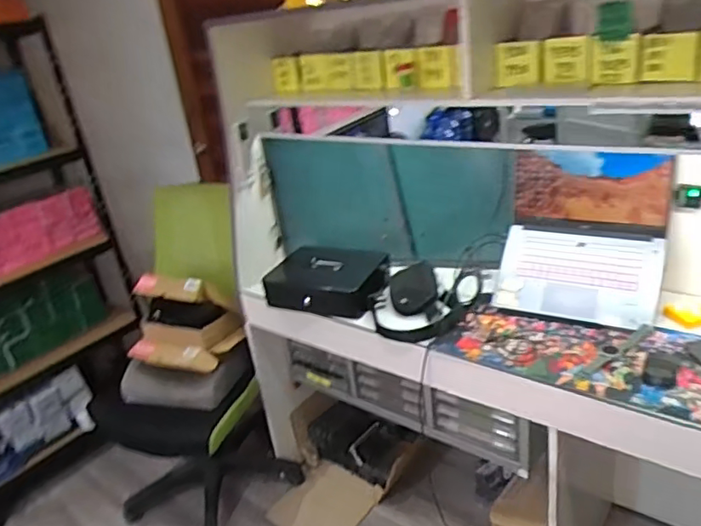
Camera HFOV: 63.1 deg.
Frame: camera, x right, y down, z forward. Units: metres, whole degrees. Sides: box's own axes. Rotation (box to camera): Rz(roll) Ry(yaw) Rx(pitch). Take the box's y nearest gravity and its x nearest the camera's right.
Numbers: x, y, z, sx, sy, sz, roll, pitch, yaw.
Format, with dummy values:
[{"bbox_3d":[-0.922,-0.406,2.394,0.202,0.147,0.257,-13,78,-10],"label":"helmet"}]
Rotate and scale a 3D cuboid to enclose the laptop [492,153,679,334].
[{"bbox_3d":[0.539,-0.066,1.366,0.362,0.382,0.218,10,29,34],"label":"laptop"}]

